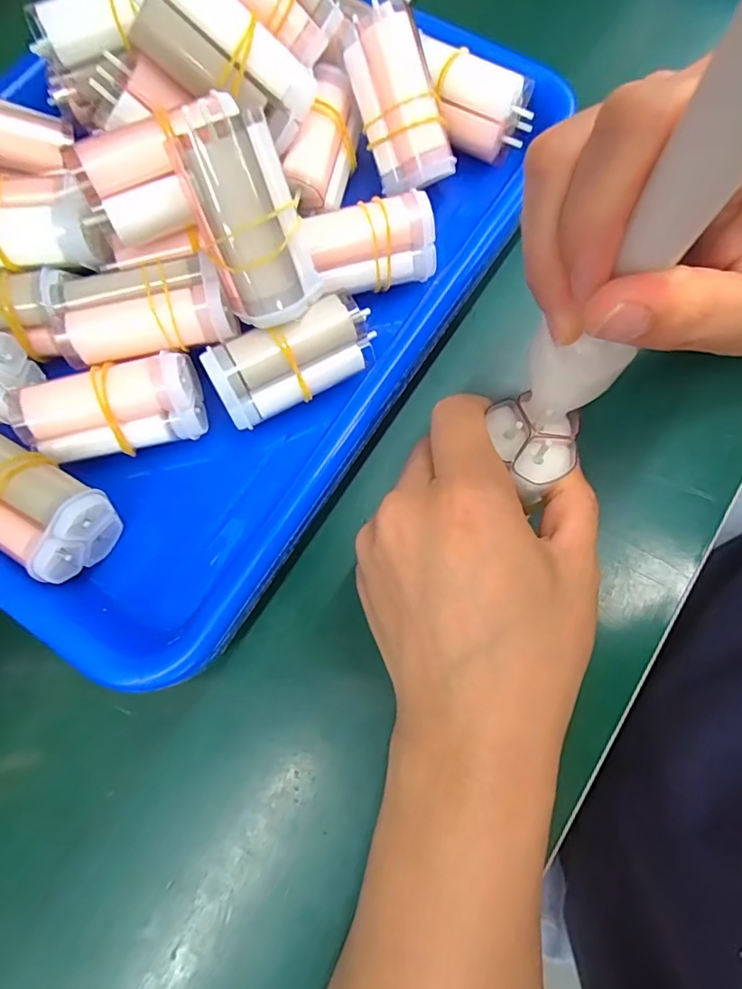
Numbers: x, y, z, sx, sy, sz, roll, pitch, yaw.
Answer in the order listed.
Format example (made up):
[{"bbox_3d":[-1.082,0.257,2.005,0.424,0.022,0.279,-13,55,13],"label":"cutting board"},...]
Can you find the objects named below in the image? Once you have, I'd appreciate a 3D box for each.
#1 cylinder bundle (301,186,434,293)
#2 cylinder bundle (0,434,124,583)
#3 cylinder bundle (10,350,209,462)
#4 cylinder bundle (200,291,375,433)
[{"bbox_3d":[0.000,-0.108,0.224,0.053,0.024,0.031,-10,74,-1],"label":"cylinder bundle"},{"bbox_3d":[-0.130,0.002,0.195,0.059,0.029,0.035,32,78,10],"label":"cylinder bundle"},{"bbox_3d":[-0.100,-0.033,0.204,0.064,0.033,0.017,-16,38,-3],"label":"cylinder bundle"},{"bbox_3d":[-0.032,-0.055,0.212,0.065,0.018,0.033,-28,117,-10],"label":"cylinder bundle"}]

